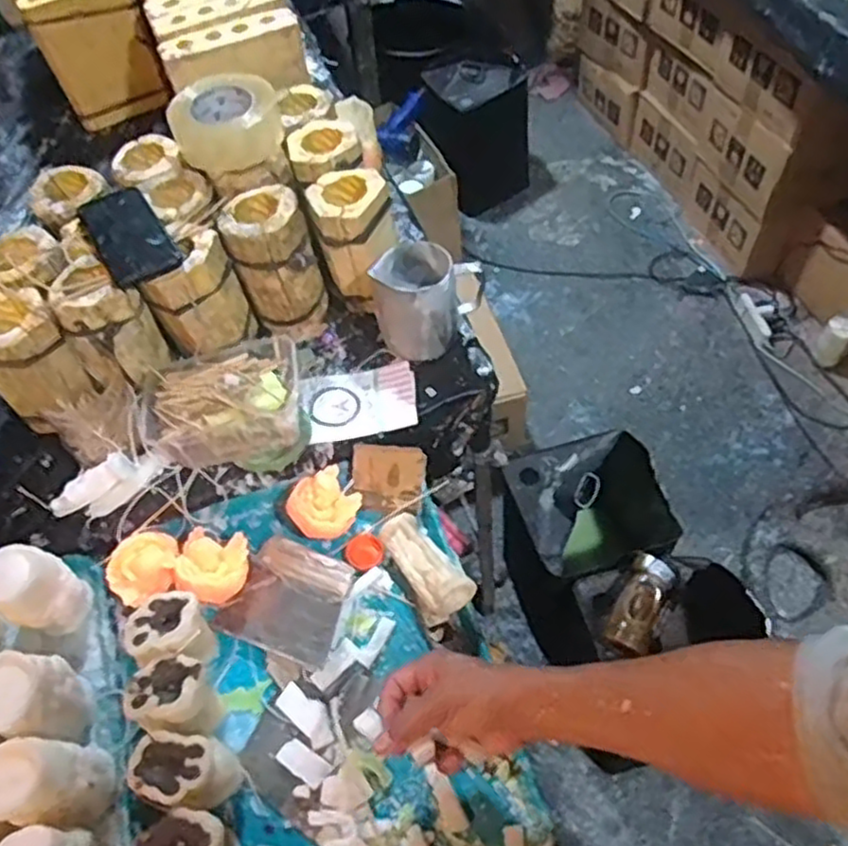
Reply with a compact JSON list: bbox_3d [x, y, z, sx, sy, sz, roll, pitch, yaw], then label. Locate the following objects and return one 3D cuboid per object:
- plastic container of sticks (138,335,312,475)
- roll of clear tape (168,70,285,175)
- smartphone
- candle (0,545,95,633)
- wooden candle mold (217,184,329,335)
[{"bbox_3d":[-0.218,-0.023,0.789,0.169,0.079,0.128,-4,55,3],"label":"plastic container of sticks"},{"bbox_3d":[-0.241,-0.372,0.872,0.128,0.067,0.123,-3,56,4],"label":"roll of clear tape"},{"bbox_3d":[-0.326,-0.208,0.793,0.074,0.014,0.149,-31,58,-15],"label":"smartphone"},{"bbox_3d":[-0.381,0.164,0.711,0.066,0.090,0.063,-3,56,4],"label":"candle"},{"bbox_3d":[-0.177,-0.192,0.861,0.096,0.150,0.096,-16,56,-6],"label":"wooden candle mold"}]

